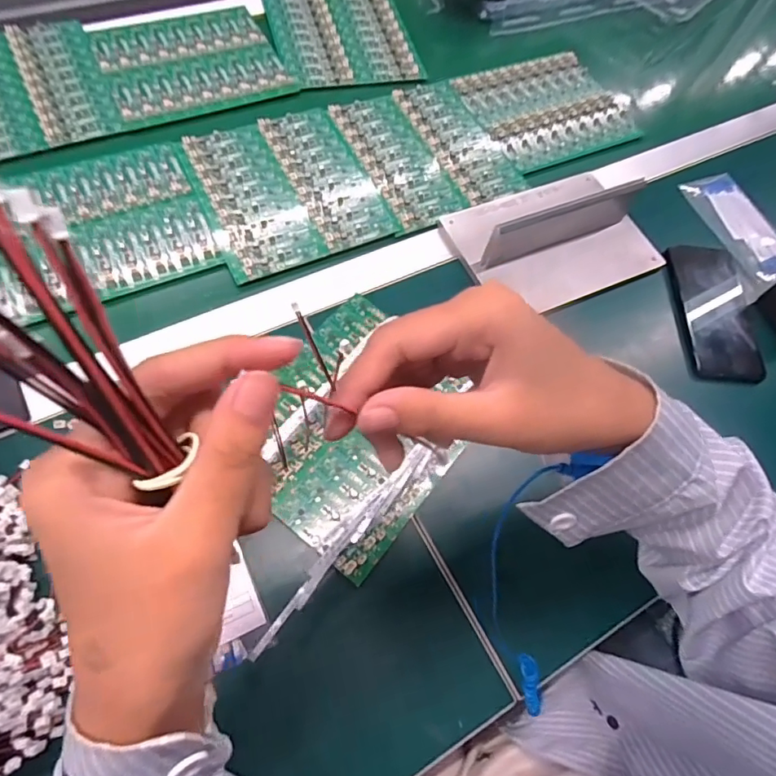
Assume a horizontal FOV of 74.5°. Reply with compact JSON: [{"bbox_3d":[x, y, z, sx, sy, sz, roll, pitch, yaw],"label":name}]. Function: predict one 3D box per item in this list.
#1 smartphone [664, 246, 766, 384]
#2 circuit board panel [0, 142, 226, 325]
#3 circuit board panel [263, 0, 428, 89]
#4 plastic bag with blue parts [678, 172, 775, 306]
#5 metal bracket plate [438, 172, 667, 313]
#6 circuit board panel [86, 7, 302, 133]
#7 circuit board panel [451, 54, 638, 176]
[{"bbox_3d":[0.330,-0.080,0.509,0.077,0.012,0.152,4,63,-5],"label":"smartphone"},{"bbox_3d":[-0.280,-0.160,0.487,0.202,0.012,0.174,-21,68,-16],"label":"circuit board panel"},{"bbox_3d":[-0.059,-0.452,0.648,0.169,0.009,0.192,-12,66,-12],"label":"circuit board panel"},{"bbox_3d":[0.394,-0.173,0.568,0.081,0.017,0.168,-8,65,-10],"label":"plastic bag with blue parts"},{"bbox_3d":[0.174,-0.159,0.515,0.200,0.053,0.139,-21,71,-15],"label":"metal bracket plate"},{"bbox_3d":[-0.225,-0.379,0.592,0.193,0.009,0.168,-21,68,-16],"label":"circuit board panel"},{"bbox_3d":[0.198,-0.345,0.627,0.190,0.007,0.164,-22,68,-16],"label":"circuit board panel"}]

